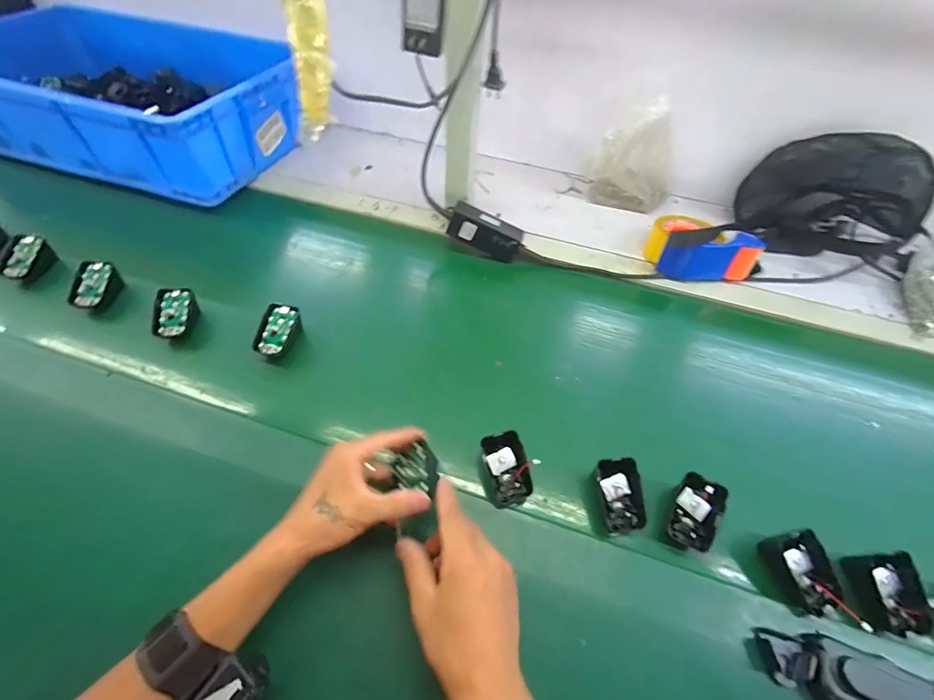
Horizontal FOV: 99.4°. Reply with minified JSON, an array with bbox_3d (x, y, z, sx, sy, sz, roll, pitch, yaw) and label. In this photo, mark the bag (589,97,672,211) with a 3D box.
[{"bbox_3d":[0.301,-0.329,0.704,0.146,0.169,0.103,22,55,13],"label":"bag"}]

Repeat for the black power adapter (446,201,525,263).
[{"bbox_3d":[0.030,-0.184,0.616,0.113,0.051,0.031,24,53,-8],"label":"black power adapter"}]

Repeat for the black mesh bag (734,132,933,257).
[{"bbox_3d":[0.594,-0.258,0.649,0.238,0.168,0.093,32,57,19],"label":"black mesh bag"}]

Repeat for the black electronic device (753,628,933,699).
[{"bbox_3d":[0.319,0.275,0.324,0.135,0.029,0.050,20,54,12],"label":"black electronic device"}]

